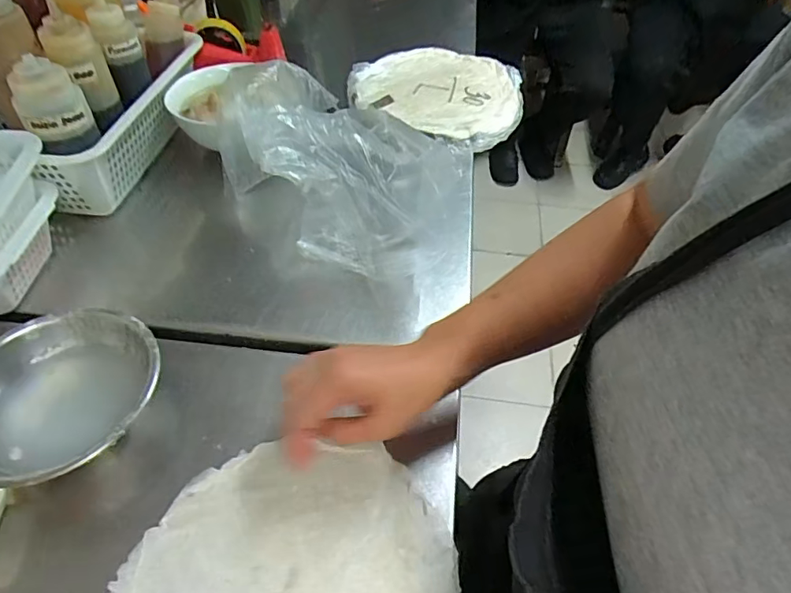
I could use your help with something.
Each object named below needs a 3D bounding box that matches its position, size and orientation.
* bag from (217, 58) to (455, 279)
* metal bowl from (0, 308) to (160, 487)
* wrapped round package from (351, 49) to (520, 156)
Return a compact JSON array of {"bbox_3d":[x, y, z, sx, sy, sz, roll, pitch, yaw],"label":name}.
[{"bbox_3d":[-0.076,-0.154,0.577,0.147,0.139,0.272,-31,56,-26],"label":"bag"},{"bbox_3d":[-0.265,0.086,0.413,0.143,0.067,0.148,1,48,-1],"label":"metal bowl"},{"bbox_3d":[0.071,-0.330,0.812,0.282,0.032,0.259,32,55,24],"label":"wrapped round package"}]

